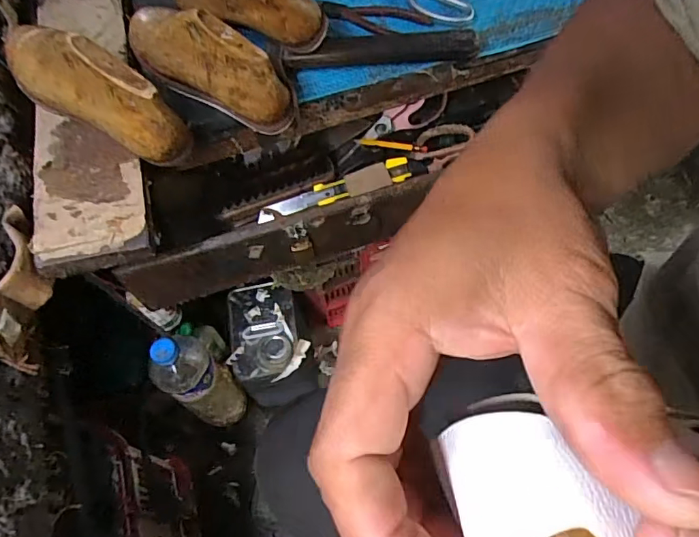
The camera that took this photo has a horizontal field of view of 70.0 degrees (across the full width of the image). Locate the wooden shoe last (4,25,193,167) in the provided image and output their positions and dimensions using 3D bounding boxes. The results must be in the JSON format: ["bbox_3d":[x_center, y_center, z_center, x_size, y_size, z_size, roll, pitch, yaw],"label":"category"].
[{"bbox_3d":[-0.258,-0.177,0.477,0.238,0.084,0.058,33,68,19],"label":"wooden shoe last"}]

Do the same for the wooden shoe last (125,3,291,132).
[{"bbox_3d":[-0.161,-0.227,0.526,0.231,0.086,0.062,32,68,19],"label":"wooden shoe last"}]

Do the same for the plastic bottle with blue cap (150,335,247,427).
[{"bbox_3d":[-0.206,0.164,0.705,0.060,0.237,0.077,33,68,19],"label":"plastic bottle with blue cap"}]

